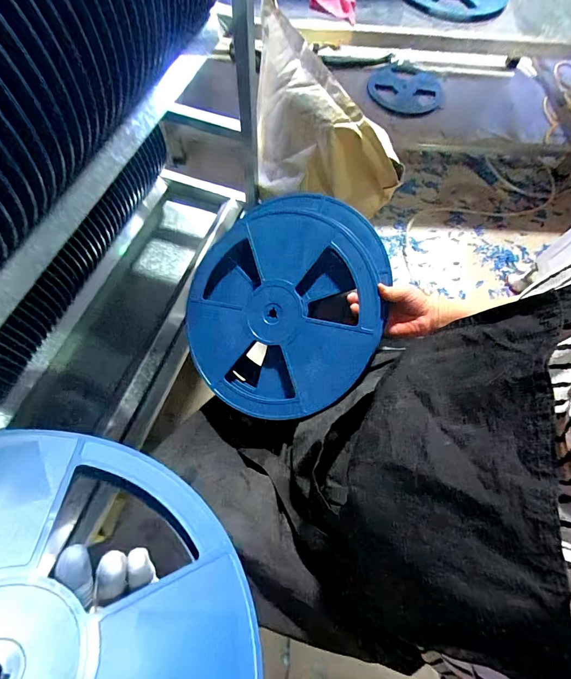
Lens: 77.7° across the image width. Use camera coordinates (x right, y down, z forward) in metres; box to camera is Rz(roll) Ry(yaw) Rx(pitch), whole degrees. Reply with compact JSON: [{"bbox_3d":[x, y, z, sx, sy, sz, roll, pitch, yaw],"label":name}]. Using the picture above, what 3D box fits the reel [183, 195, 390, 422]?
[{"bbox_3d":[-0.011,-0.055,0.556,0.318,0.028,0.335,-1,87,18],"label":"reel"}]

